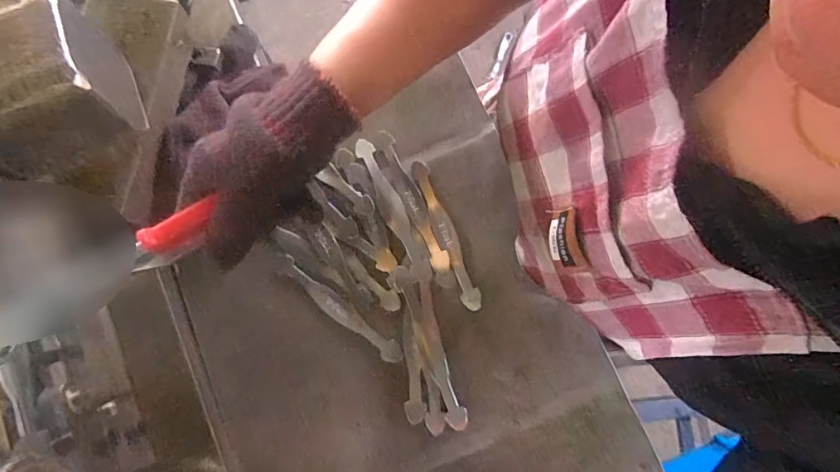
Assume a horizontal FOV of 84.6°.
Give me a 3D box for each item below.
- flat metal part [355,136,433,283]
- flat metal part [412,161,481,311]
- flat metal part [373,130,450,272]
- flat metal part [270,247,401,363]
[{"bbox_3d":[-0.026,-0.026,0.436,0.021,0.007,0.149,-24,81,-6],"label":"flat metal part"},{"bbox_3d":[0.023,-0.003,0.424,0.018,0.006,0.146,-21,80,-5],"label":"flat metal part"},{"bbox_3d":[-0.008,-0.035,0.436,0.019,0.009,0.146,-24,81,-6],"label":"flat metal part"},{"bbox_3d":[-0.081,0.064,0.429,0.153,0.012,0.020,38,81,6],"label":"flat metal part"}]

